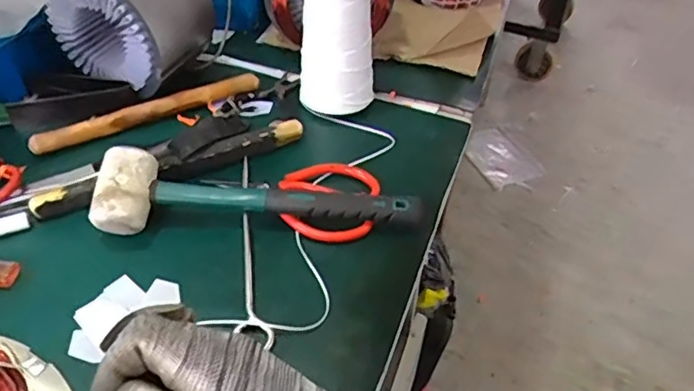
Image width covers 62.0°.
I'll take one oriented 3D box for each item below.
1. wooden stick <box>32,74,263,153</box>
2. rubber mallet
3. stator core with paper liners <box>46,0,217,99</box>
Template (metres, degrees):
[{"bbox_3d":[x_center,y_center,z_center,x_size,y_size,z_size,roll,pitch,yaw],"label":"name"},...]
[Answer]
[{"bbox_3d":[-0.217,-0.094,0.637,0.247,0.019,0.021,-21,48,-21],"label":"wooden stick"},{"bbox_3d":[-0.081,-0.002,0.523,0.296,0.061,0.069,-2,44,-4],"label":"rubber mallet"},{"bbox_3d":[-0.234,-0.197,0.640,0.123,0.143,0.116,20,47,18],"label":"stator core with paper liners"}]

